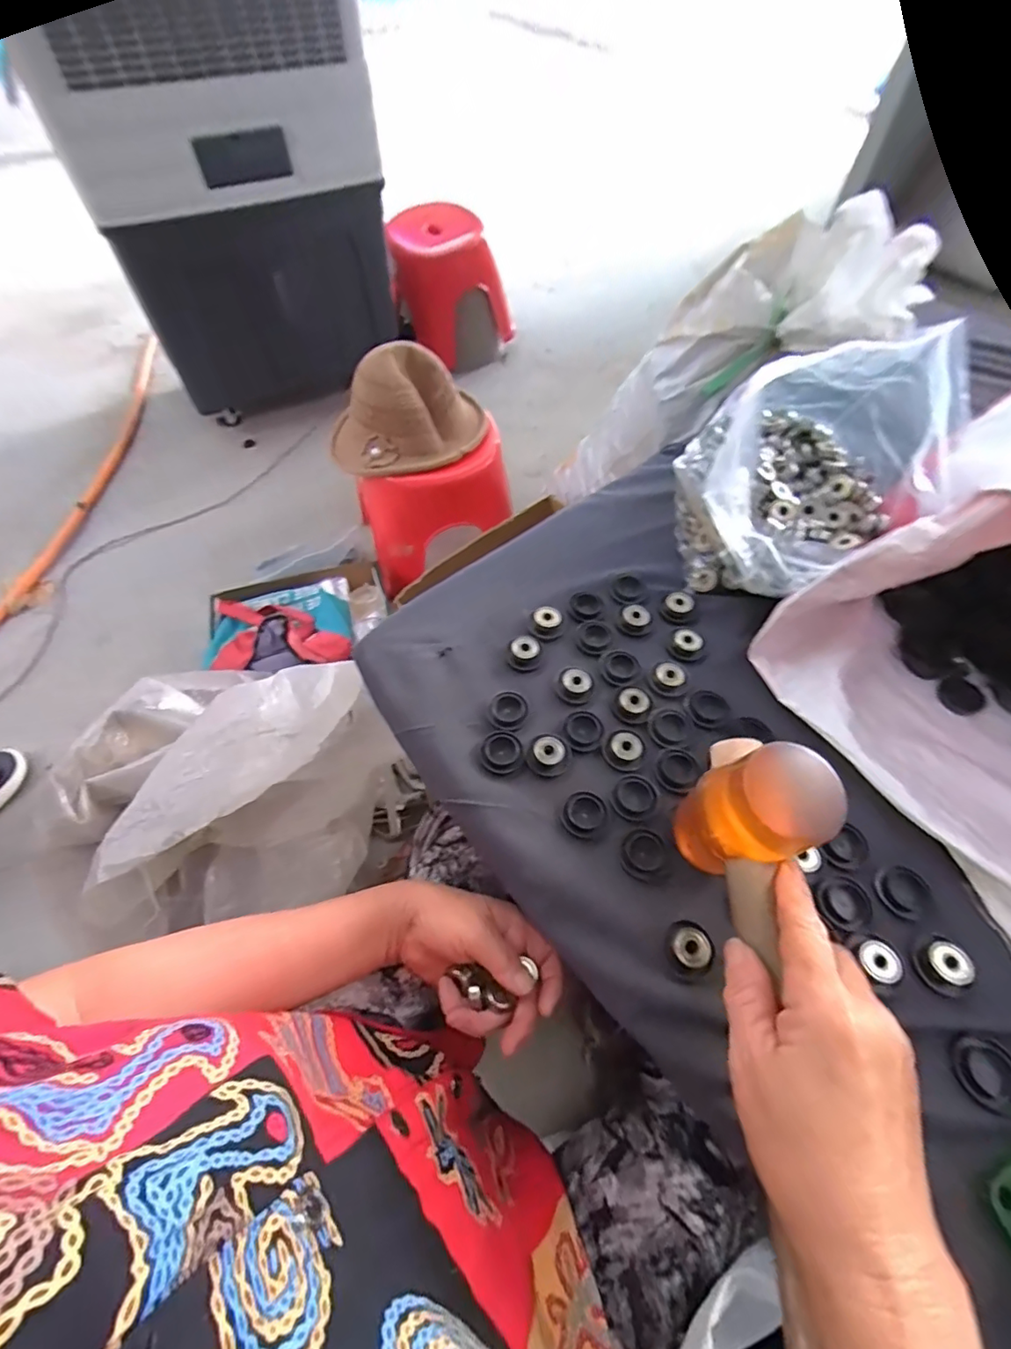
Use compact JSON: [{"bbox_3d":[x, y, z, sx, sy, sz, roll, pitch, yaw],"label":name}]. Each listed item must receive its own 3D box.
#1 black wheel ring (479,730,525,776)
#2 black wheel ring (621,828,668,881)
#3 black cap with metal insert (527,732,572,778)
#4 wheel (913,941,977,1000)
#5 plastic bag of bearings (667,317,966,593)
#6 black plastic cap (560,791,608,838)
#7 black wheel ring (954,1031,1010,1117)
[{"bbox_3d":[-0.003,0.057,0.408,0.032,0.004,0.033,0,57,-1],"label":"black wheel ring"},{"bbox_3d":[0.093,0.119,0.368,0.029,0.004,0.033,10,57,6],"label":"black wheel ring"},{"bbox_3d":[0.033,0.057,0.406,0.031,0.008,0.035,20,59,12],"label":"black cap with metal insert"},{"bbox_3d":[0.266,0.175,0.330,0.029,0.008,0.028,0,57,-1],"label":"wheel"},{"bbox_3d":[0.237,-0.175,0.448,0.162,0.190,0.189,23,59,14],"label":"plastic bag of bearings"},{"bbox_3d":[0.056,0.097,0.384,0.029,0.006,0.033,37,64,21],"label":"black plastic cap"},{"bbox_3d":[0.268,0.220,0.303,0.034,0.006,0.034,0,57,-1],"label":"black wheel ring"}]

